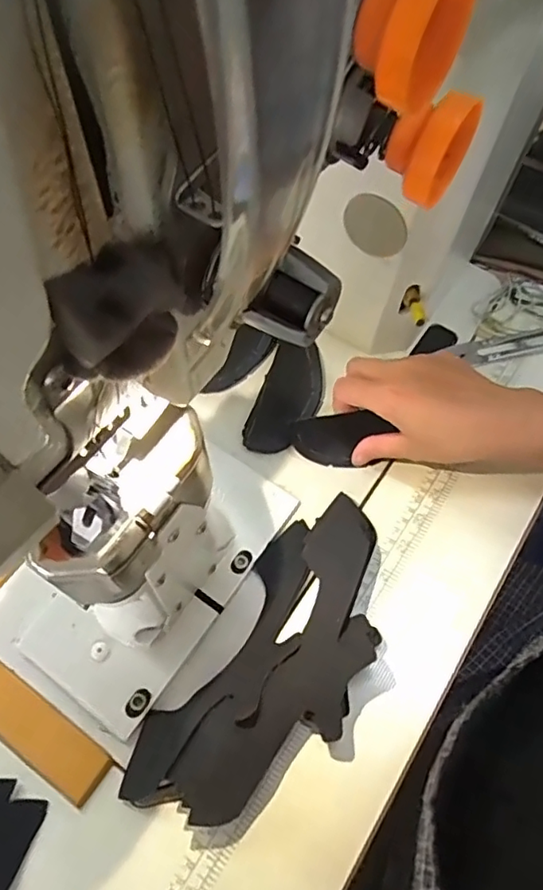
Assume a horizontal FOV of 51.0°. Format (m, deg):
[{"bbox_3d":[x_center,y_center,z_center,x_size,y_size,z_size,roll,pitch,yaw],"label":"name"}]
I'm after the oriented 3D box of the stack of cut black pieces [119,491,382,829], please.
[{"bbox_3d":[0.007,0.137,0.371,0.098,0.027,0.229,28,66,22],"label":"stack of cut black pieces"}]

